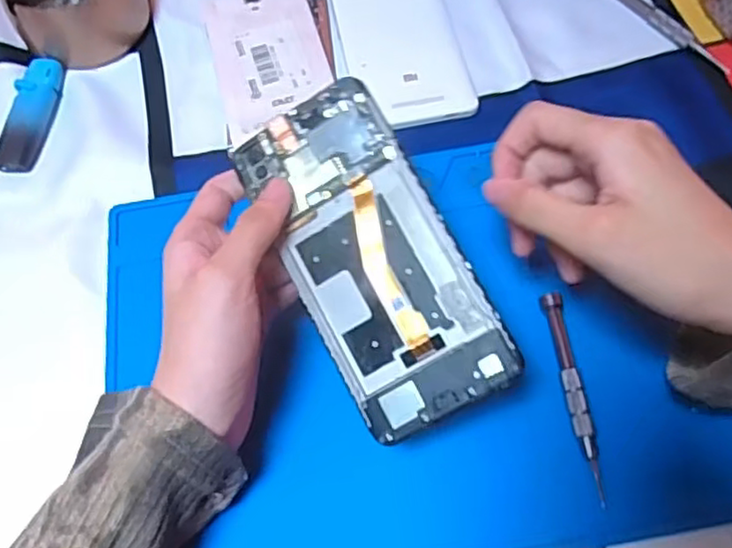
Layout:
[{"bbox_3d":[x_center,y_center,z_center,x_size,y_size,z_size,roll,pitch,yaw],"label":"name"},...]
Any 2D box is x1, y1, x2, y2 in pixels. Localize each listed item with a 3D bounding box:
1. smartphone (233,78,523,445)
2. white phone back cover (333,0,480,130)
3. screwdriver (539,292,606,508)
[{"bbox_3d":[0.002,-0.008,0.290,0.068,0.006,0.148,-31,79,12],"label":"smartphone"},{"bbox_3d":[0.021,-0.159,0.445,0.073,0.005,0.148,-11,62,-3],"label":"white phone back cover"},{"bbox_3d":[0.102,0.057,0.327,0.010,0.007,0.102,-7,62,-1],"label":"screwdriver"}]

